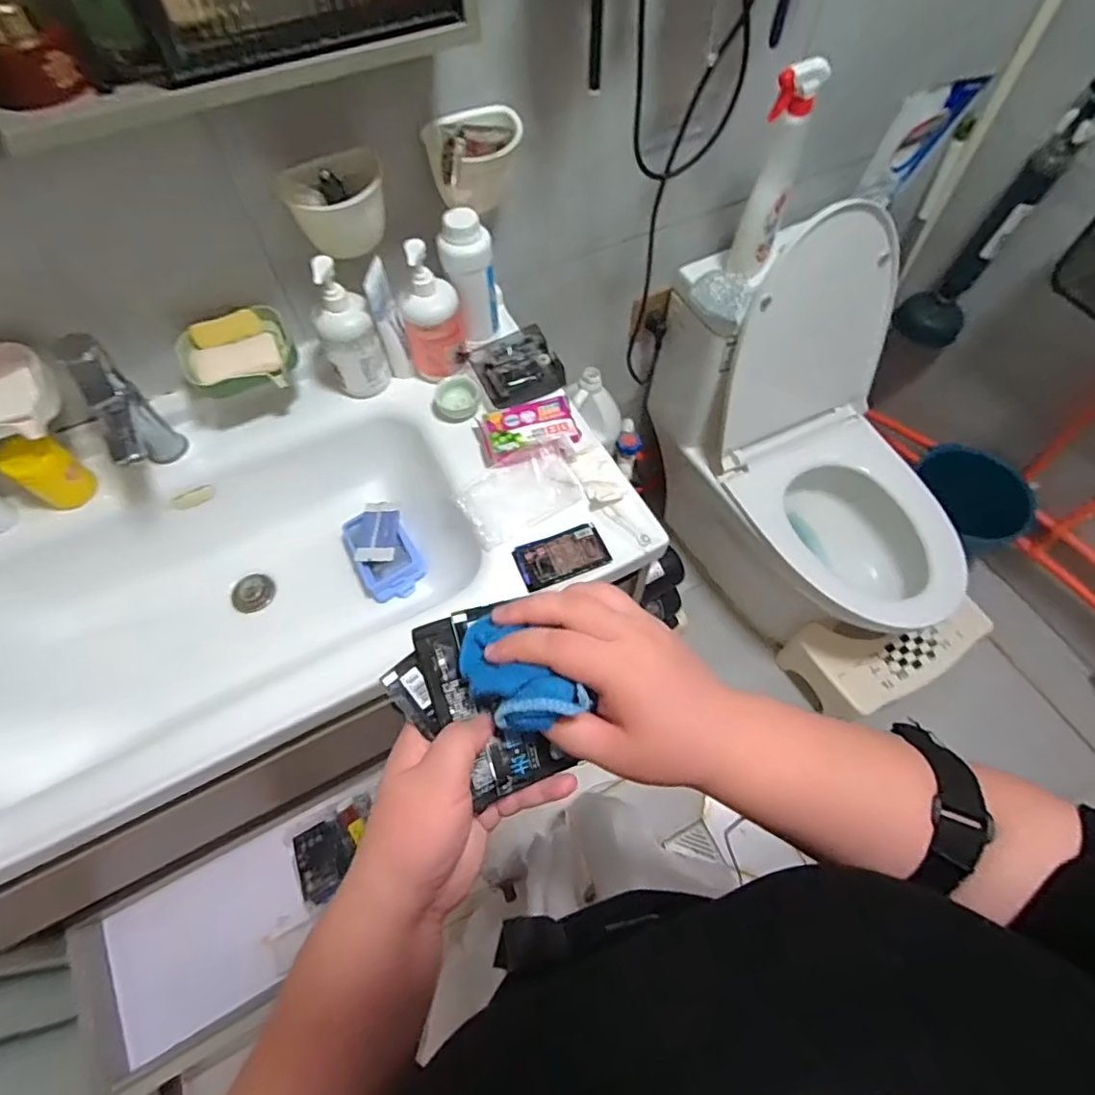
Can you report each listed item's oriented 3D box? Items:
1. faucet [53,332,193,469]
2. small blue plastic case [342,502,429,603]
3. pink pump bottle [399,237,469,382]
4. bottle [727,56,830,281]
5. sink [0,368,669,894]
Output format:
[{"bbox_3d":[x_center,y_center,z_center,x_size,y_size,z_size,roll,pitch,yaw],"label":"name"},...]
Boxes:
[{"bbox_3d":[-0.487,-0.143,0.683,0.046,0.184,0.123,-29,65,-15],"label":"faucet"},{"bbox_3d":[-0.231,0.002,0.818,0.085,0.036,0.144,-26,64,-13],"label":"small blue plastic case"},{"bbox_3d":[-0.147,-0.304,0.739,0.077,0.162,0.065,-9,61,-4],"label":"pink pump bottle"},{"bbox_3d":[0.341,-0.554,0.867,0.062,0.297,0.101,19,63,11],"label":"bottle"},{"bbox_3d":[-0.356,0.054,0.793,0.870,0.254,0.448,-25,63,-13],"label":"sink"}]

